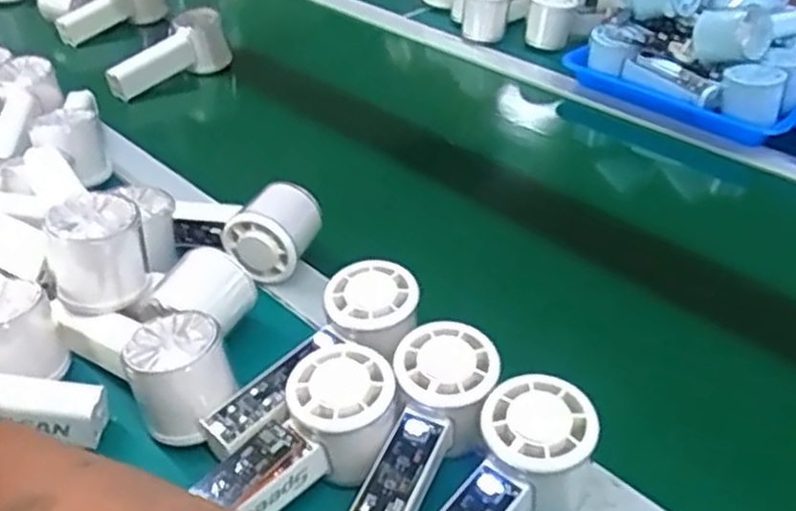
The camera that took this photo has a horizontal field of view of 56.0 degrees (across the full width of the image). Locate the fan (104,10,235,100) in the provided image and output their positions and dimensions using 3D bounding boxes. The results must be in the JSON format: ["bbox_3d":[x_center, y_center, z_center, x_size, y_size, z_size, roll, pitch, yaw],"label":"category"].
[{"bbox_3d":[-0.278,-0.229,0.893,0.161,0.070,0.037,-21,32,21],"label":"fan"}]

